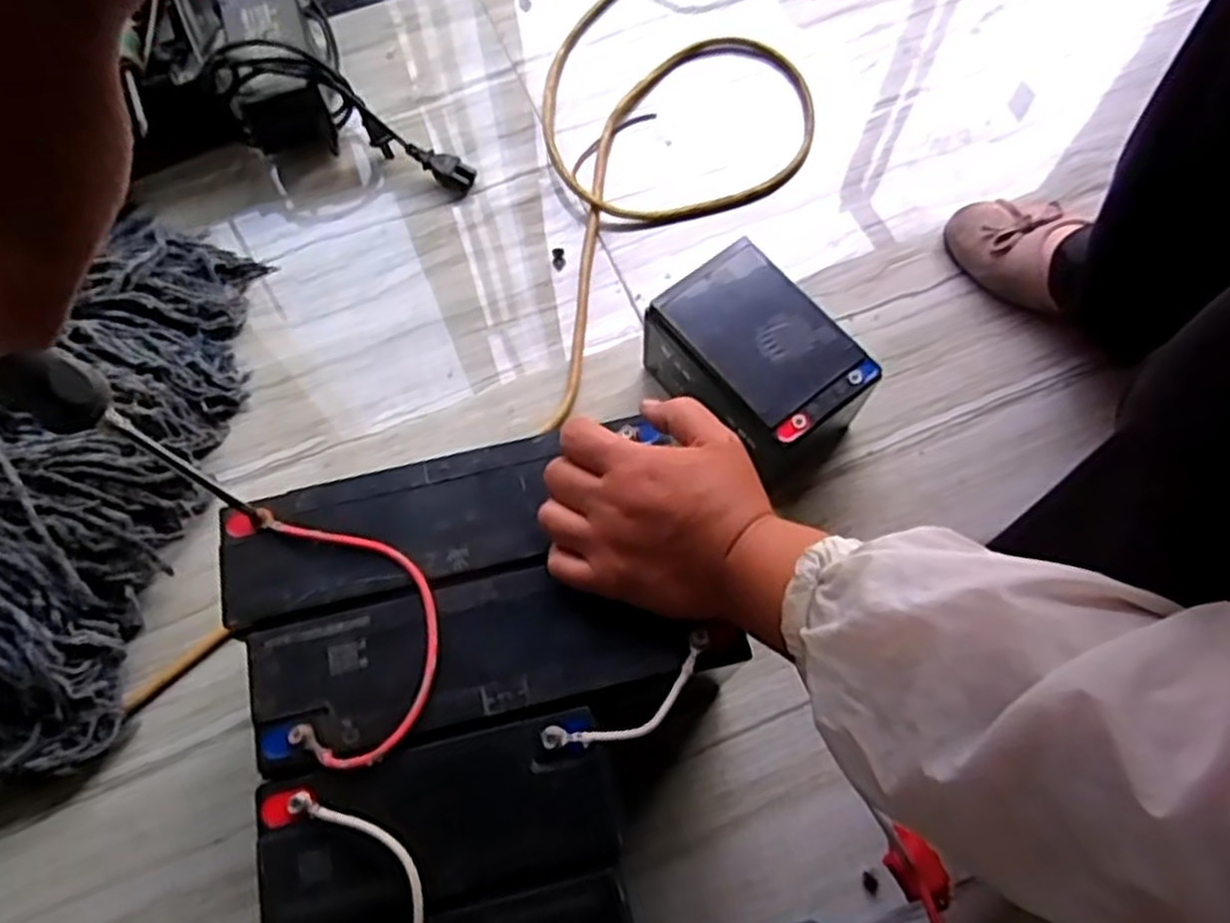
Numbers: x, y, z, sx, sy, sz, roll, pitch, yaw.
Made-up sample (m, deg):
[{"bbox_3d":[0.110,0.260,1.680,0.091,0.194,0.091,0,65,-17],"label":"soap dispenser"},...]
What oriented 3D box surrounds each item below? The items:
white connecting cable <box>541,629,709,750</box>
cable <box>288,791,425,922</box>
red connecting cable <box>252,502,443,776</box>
[{"bbox_3d":[0.011,0.126,0.414,0.099,0.009,0.029,-30,72,-10],"label":"white connecting cable"},{"bbox_3d":[-0.120,0.219,0.372,0.061,0.011,0.129,-11,69,-3],"label":"cable"},{"bbox_3d":[-0.141,0.087,0.432,0.084,0.009,0.143,-14,70,-5],"label":"red connecting cable"}]

